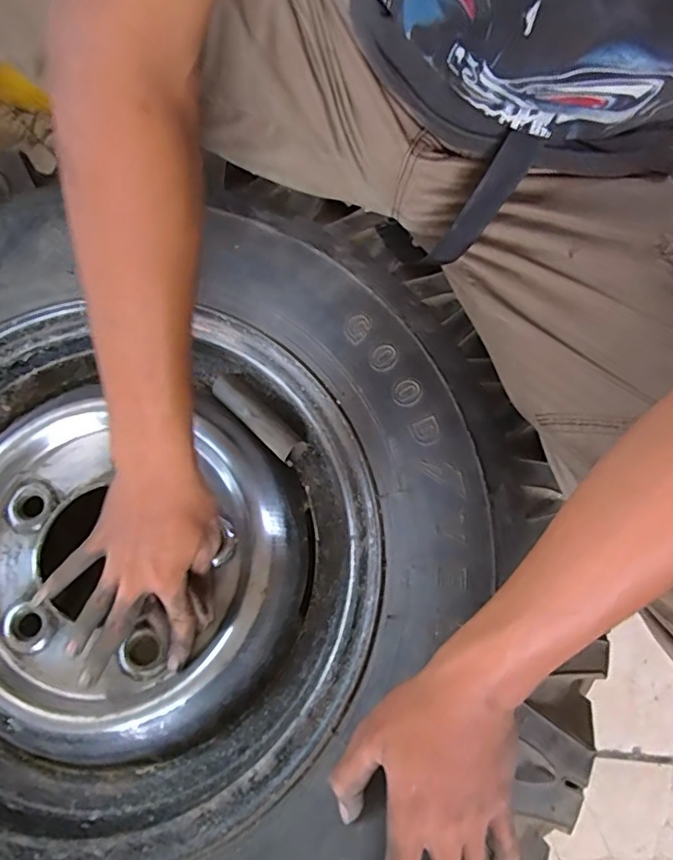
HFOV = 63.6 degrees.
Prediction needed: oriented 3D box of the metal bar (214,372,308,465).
[{"bbox_3d":[-0.070,-0.014,0.497,0.032,0.030,0.104,-43,78,-11],"label":"metal bar"}]

